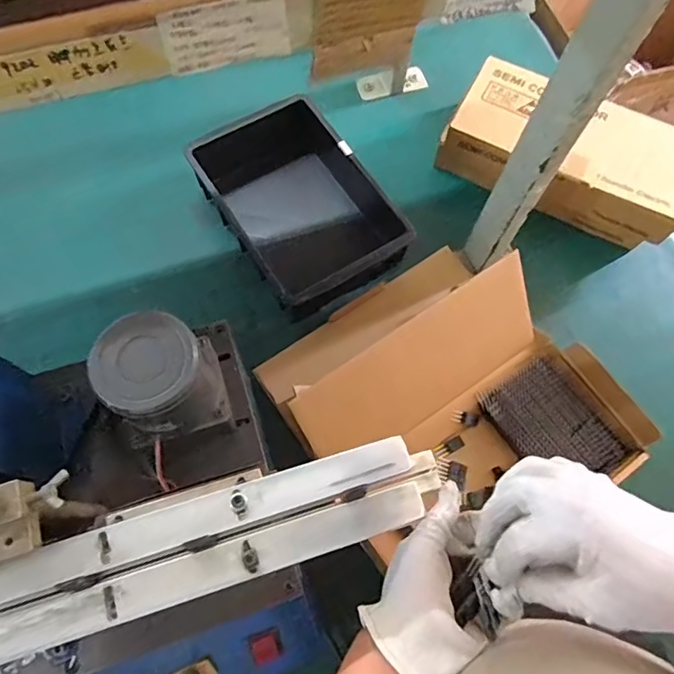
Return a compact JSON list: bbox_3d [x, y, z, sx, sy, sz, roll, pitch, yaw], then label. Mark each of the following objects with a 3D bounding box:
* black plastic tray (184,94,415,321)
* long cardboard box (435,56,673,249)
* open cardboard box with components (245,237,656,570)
[{"bbox_3d":[-0.057,-0.186,0.744,0.210,0.089,0.293,-26,72,-12],"label":"black plastic tray"},{"bbox_3d":[0.328,-0.260,0.751,0.327,0.095,0.164,27,70,8],"label":"long cardboard box"},{"bbox_3d":[0.131,0.080,0.641,0.367,0.116,0.352,-28,73,-12],"label":"open cardboard box with components"}]

